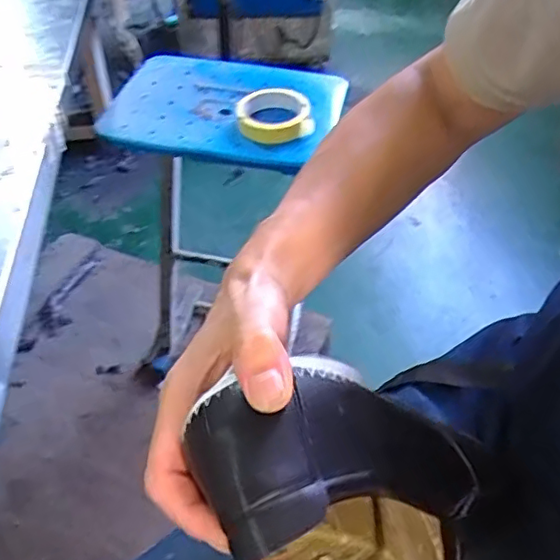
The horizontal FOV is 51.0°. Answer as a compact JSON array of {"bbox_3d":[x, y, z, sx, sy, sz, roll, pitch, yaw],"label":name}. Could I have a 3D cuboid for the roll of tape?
[{"bbox_3d":[-0.008,-0.226,0.800,0.098,0.024,0.120,-4,46,-3],"label":"roll of tape"}]

